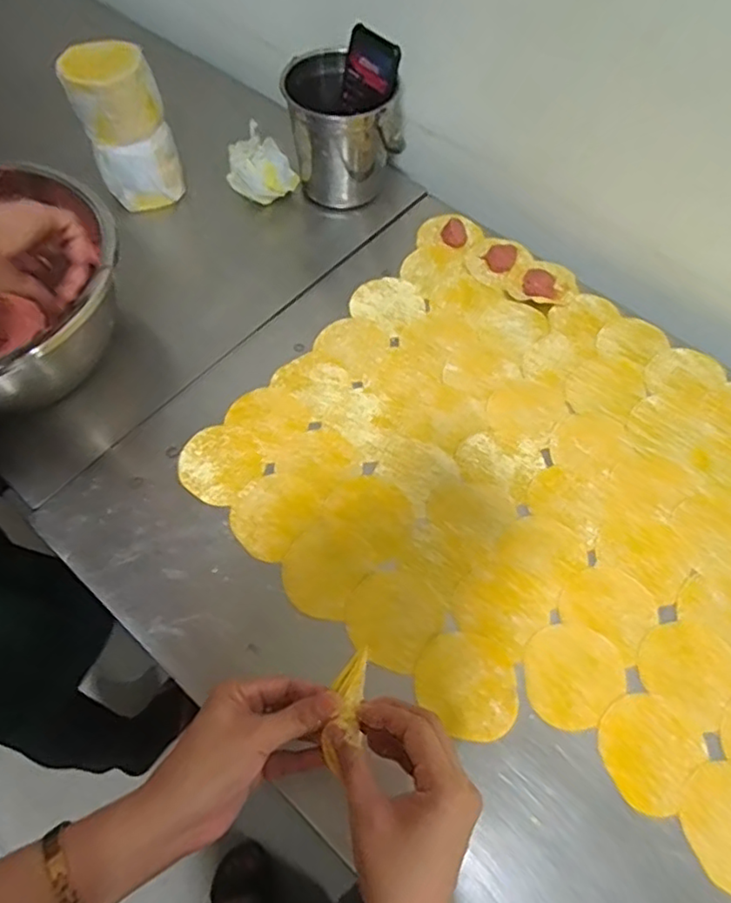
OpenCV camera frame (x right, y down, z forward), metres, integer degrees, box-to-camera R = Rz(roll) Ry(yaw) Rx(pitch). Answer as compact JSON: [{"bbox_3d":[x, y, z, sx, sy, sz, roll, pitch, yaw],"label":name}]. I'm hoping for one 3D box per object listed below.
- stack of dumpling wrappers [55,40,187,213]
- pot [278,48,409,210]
[{"bbox_3d":[-0.289,-0.386,0.777,0.099,0.179,0.104,-18,63,-9],"label":"stack of dumpling wrappers"},{"bbox_3d":[-0.027,-0.385,0.780,0.119,0.147,0.116,0,61,1],"label":"pot"}]

